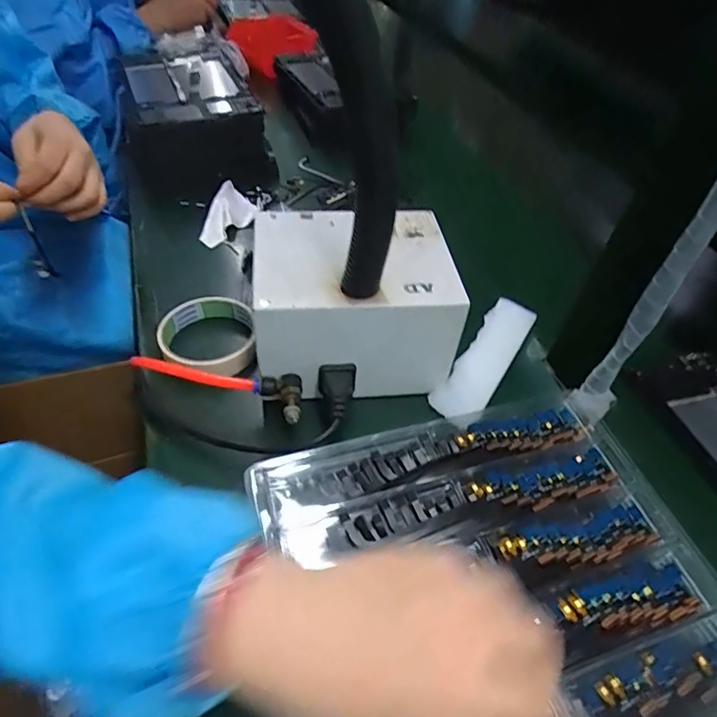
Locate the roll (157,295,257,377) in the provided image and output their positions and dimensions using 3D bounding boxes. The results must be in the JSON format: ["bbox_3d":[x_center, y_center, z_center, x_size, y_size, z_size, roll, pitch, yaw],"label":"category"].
[{"bbox_3d":[-0.133,-0.021,0.443,0.080,0.022,0.094,-4,49,-11],"label":"roll"}]

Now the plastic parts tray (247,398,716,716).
[{"bbox_3d":[0.086,0.131,0.308,0.269,0.019,0.218,-9,47,-15],"label":"plastic parts tray"}]

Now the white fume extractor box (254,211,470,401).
[{"bbox_3d":[-0.008,-0.046,0.422,0.154,0.108,0.128,-2,49,-9],"label":"white fume extractor box"}]

